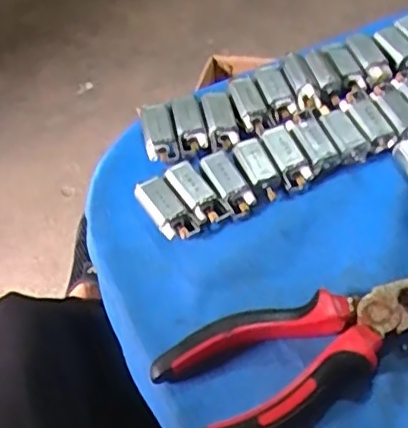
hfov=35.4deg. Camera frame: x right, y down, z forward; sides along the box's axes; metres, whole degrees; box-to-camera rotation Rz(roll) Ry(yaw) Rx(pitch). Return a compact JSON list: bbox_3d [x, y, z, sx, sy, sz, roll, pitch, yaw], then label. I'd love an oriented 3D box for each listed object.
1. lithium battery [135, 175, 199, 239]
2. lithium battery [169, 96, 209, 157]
[{"bbox_3d":[-0.023,-0.002,0.377,0.019,0.009,0.046,-29,59,-16],"label":"lithium battery"},{"bbox_3d":[-0.011,-0.059,0.419,0.019,0.011,0.044,-12,56,-6],"label":"lithium battery"}]

